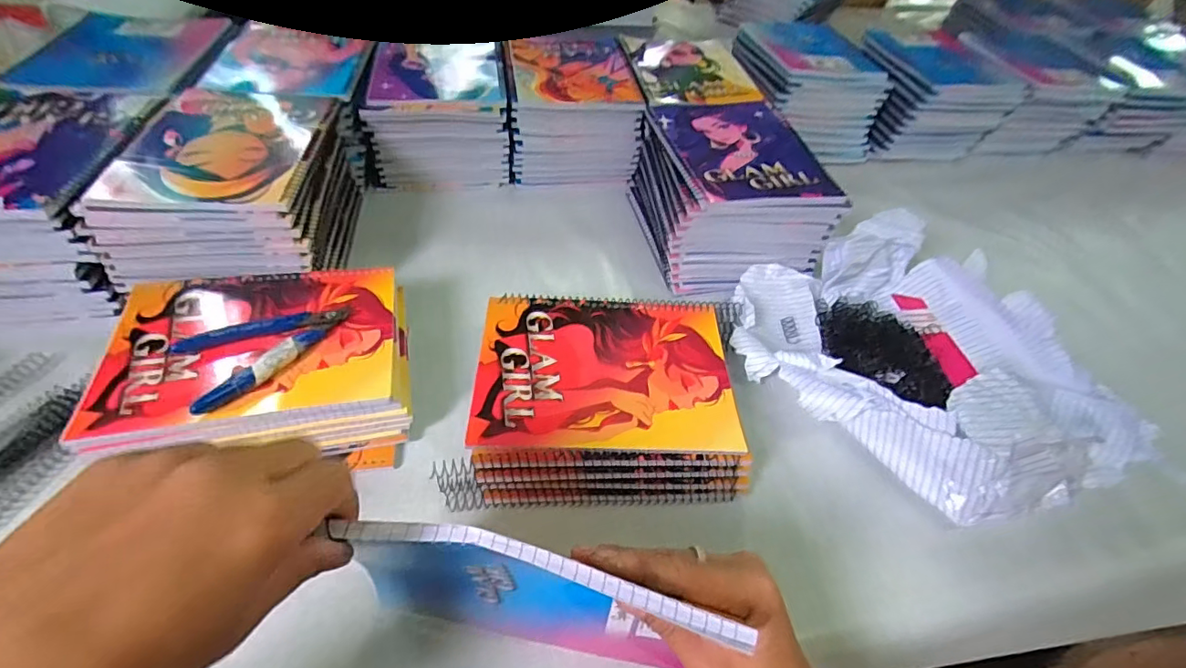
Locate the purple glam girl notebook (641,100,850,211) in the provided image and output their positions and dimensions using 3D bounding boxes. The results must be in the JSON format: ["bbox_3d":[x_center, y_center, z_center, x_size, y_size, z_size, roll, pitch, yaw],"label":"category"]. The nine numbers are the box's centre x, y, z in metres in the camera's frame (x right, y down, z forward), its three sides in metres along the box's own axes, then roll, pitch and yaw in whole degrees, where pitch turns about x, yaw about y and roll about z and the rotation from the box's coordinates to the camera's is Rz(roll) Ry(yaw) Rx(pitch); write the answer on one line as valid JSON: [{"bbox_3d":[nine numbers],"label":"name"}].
[{"bbox_3d":[0.154,-0.198,0.552,0.159,0.009,0.197,-7,50,-12],"label":"purple glam girl notebook"}]

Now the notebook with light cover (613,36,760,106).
[{"bbox_3d":[0.124,-0.338,0.676,0.151,0.008,0.190,-4,50,-9],"label":"notebook with light cover"}]

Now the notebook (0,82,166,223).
[{"bbox_3d":[-0.486,-0.162,0.442,0.159,0.012,0.201,-3,49,-9],"label":"notebook"}]

